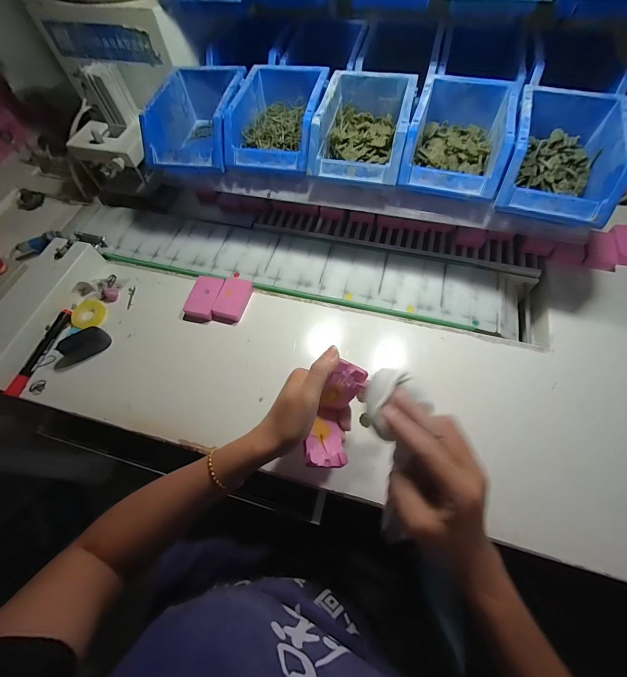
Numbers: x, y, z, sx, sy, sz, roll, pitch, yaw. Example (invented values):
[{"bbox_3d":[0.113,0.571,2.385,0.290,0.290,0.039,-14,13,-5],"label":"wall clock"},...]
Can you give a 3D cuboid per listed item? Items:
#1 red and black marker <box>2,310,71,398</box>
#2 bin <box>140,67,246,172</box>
[{"bbox_3d":[-0.411,0.018,0.471,0.013,0.017,0.141,13,65,10],"label":"red and black marker"},{"bbox_3d":[-0.174,-0.338,0.490,0.123,0.081,0.187,7,63,7],"label":"bin"}]

